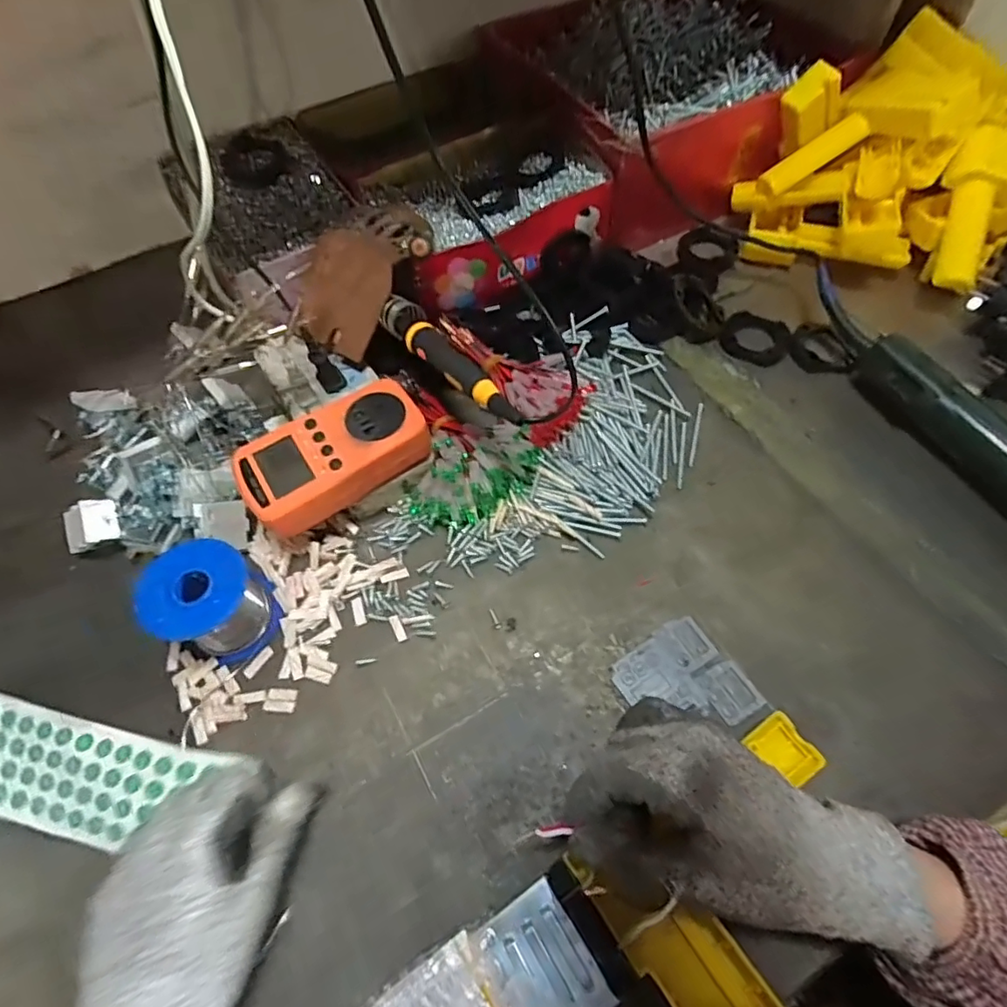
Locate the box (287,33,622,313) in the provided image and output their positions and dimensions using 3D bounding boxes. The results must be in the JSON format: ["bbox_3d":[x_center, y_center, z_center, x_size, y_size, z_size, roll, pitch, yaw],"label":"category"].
[{"bbox_3d":[-0.044,-0.326,0.534,0.210,0.069,0.271,-28,63,-13],"label":"box"}]

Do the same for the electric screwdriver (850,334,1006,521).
[{"bbox_3d":[0.363,-0.034,0.403,0.035,0.040,0.241,-28,64,-13],"label":"electric screwdriver"}]

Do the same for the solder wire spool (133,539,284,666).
[{"bbox_3d":[-0.188,0.063,0.357,0.064,0.057,0.061,-1,62,1],"label":"solder wire spool"}]

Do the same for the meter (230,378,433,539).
[{"bbox_3d":[-0.117,-0.034,0.384,0.126,0.033,0.067,-32,64,-15],"label":"meter"}]

